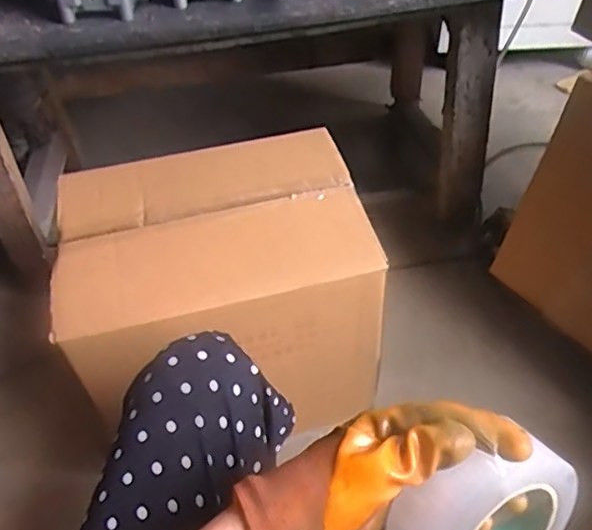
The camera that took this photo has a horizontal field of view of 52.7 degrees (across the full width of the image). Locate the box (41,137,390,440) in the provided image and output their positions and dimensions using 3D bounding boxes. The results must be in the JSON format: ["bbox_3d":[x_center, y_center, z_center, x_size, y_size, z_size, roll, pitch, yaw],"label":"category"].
[{"bbox_3d":[-0.096,0.005,0.767,0.353,0.206,0.269,-11,48,-7],"label":"box"}]

